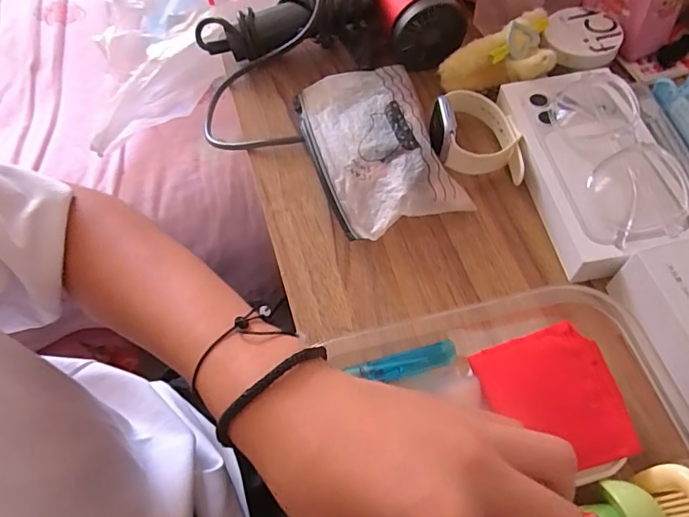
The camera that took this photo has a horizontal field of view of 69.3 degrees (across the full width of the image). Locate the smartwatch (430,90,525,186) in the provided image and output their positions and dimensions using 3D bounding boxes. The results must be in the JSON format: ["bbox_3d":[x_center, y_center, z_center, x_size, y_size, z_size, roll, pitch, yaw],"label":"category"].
[{"bbox_3d":[0.101,-0.099,0.386,0.062,0.036,0.080,-4,60,2],"label":"smartwatch"}]

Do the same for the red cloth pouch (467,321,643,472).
[{"bbox_3d":[0.114,0.075,0.269,0.069,0.004,0.073,-16,60,-5],"label":"red cloth pouch"}]

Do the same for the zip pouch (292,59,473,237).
[{"bbox_3d":[0.022,-0.092,0.398,0.095,0.029,0.162,-16,60,-5],"label":"zip pouch"}]

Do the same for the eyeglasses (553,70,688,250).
[{"bbox_3d":[0.193,-0.075,0.348,0.052,0.031,0.142,-3,60,3],"label":"eyeglasses"}]

